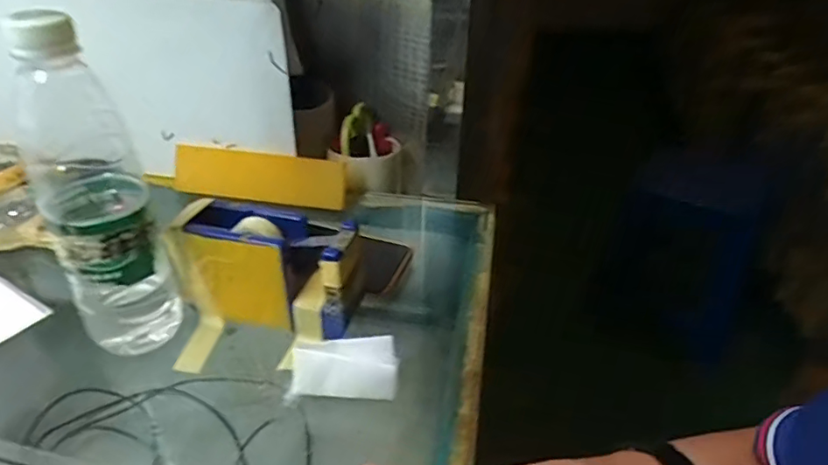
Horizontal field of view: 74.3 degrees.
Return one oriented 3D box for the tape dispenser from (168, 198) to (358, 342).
[{"bbox_3d":[-0.105,0.028,0.406,0.131,0.081,0.047,9,35,12],"label":"tape dispenser"}]

